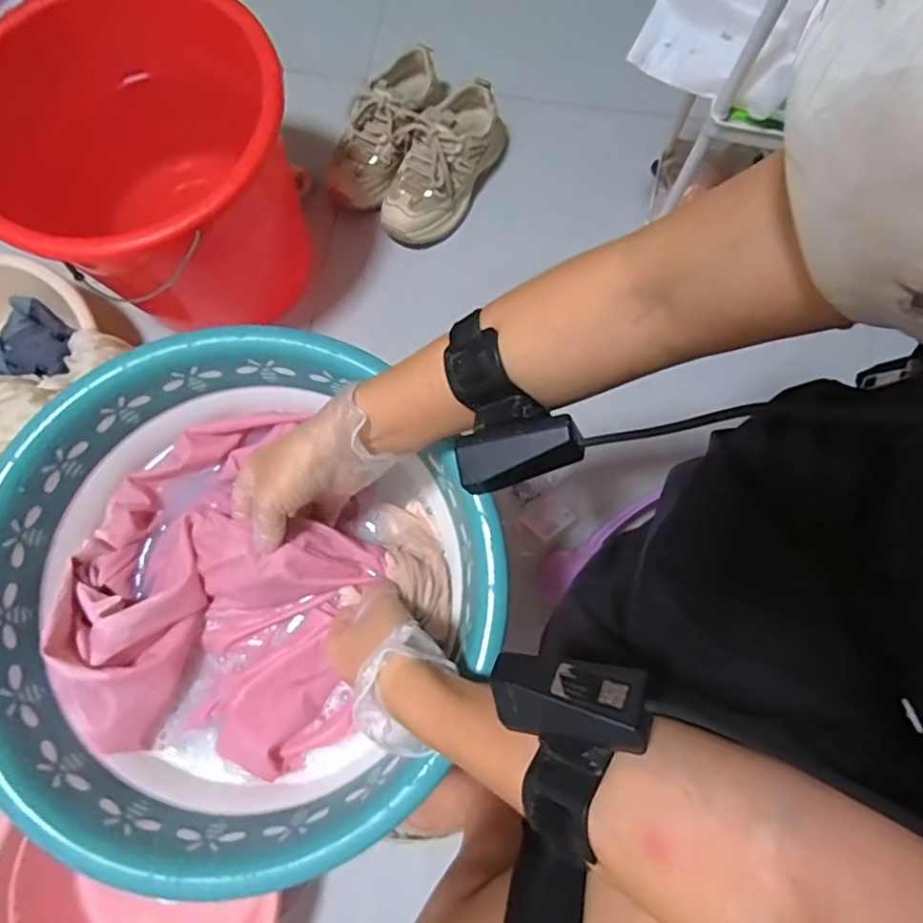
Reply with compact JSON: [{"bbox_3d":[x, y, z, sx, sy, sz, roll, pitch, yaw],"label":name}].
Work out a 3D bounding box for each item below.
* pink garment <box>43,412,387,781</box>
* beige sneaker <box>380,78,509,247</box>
[{"bbox_3d":[-0.186,0.088,0.455,0.228,0.067,0.261,9,77,2],"label":"pink garment"},{"bbox_3d":[-0.019,-0.437,0.851,0.094,0.115,0.249,27,79,6],"label":"beige sneaker"}]

